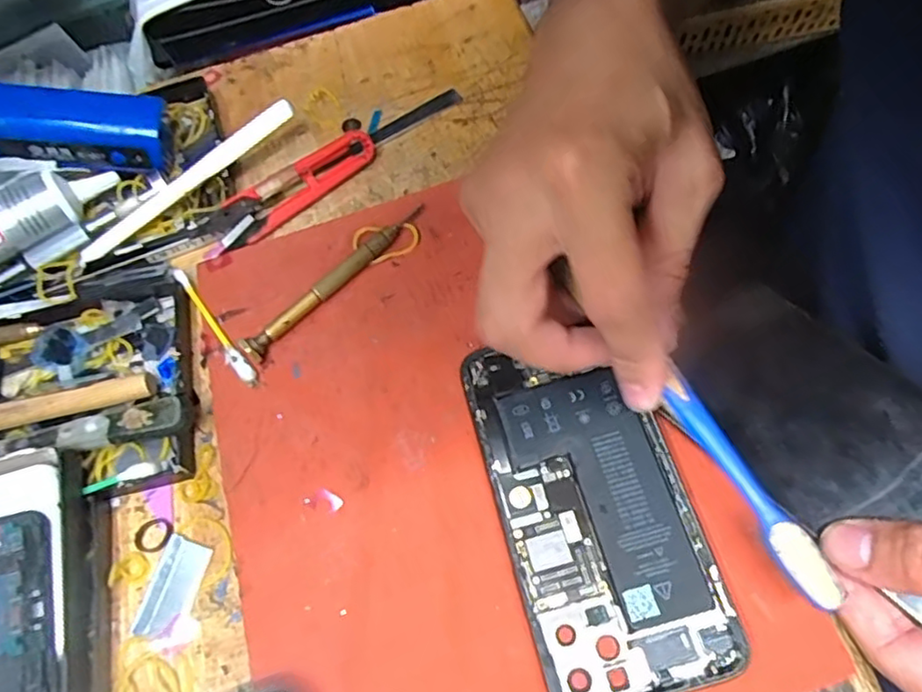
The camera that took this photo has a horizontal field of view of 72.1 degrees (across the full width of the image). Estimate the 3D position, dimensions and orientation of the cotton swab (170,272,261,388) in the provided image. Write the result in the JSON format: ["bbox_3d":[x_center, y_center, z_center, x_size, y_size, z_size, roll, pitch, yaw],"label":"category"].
[{"bbox_3d":[-0.116,-0.010,0.296,0.008,0.006,0.077,-38,67,-11],"label":"cotton swab"}]

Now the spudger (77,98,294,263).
[{"bbox_3d":[-0.138,-0.084,0.319,0.127,0.012,0.011,-38,67,-2],"label":"spudger"}]

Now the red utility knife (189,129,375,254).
[{"bbox_3d":[-0.088,-0.080,0.321,0.097,0.018,0.018,-36,66,-10],"label":"red utility knife"}]

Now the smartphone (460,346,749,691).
[{"bbox_3d":[0.050,0.061,0.247,0.069,0.012,0.136,-16,64,-1],"label":"smartphone"}]

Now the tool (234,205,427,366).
[{"bbox_3d":[-0.059,-0.032,0.300,0.011,0.009,0.106,38,75,21],"label":"tool"}]

